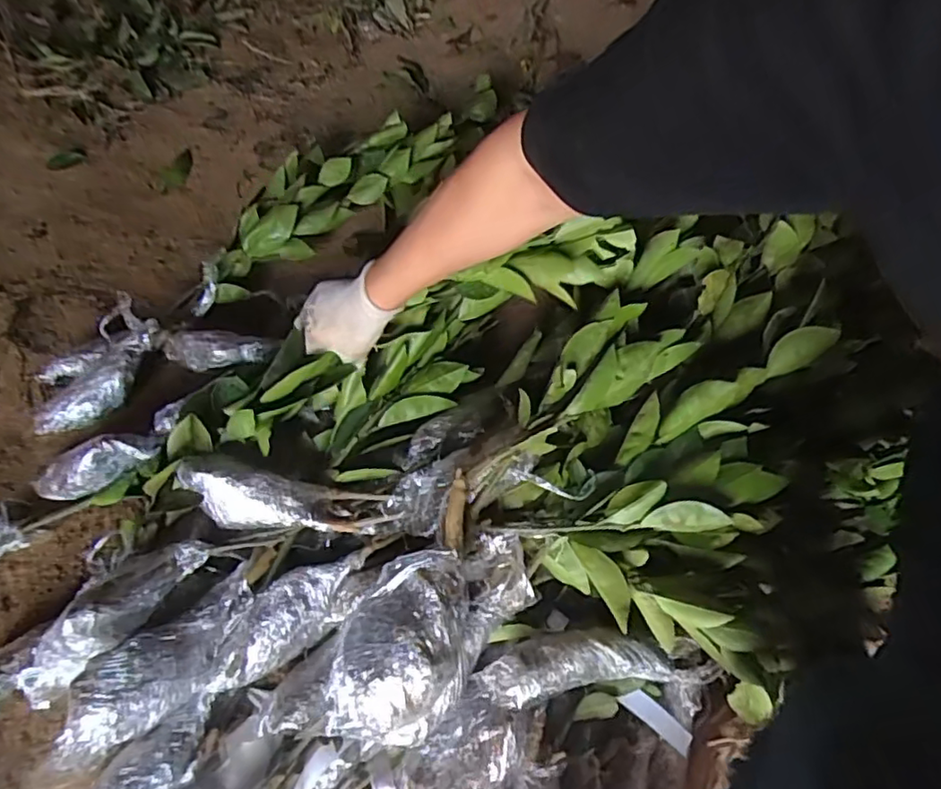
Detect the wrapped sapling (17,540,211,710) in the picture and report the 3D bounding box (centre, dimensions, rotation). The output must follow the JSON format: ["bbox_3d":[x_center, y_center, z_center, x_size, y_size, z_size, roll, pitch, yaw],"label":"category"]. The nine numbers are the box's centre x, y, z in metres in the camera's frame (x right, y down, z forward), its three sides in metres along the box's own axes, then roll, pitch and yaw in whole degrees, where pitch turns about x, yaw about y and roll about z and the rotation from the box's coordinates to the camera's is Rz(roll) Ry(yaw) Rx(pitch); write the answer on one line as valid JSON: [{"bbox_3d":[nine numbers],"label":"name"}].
[{"bbox_3d":[-0.346,0.209,0.573,0.210,0.085,0.058,-42,67,-6],"label":"wrapped sapling"}]

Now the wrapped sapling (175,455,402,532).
[{"bbox_3d":[-0.189,0.109,0.637,0.209,0.054,0.053,13,60,-8],"label":"wrapped sapling"}]

